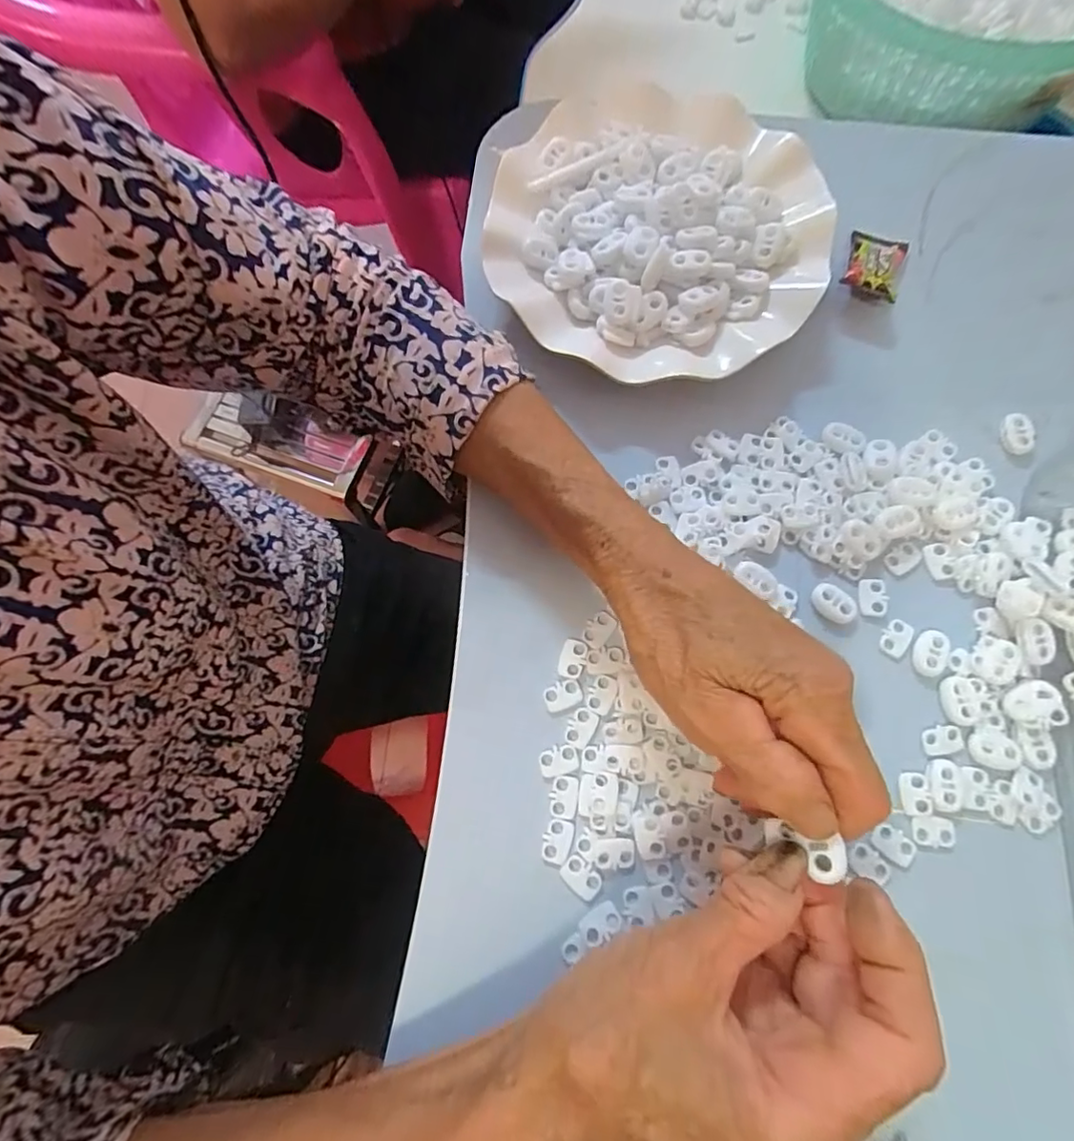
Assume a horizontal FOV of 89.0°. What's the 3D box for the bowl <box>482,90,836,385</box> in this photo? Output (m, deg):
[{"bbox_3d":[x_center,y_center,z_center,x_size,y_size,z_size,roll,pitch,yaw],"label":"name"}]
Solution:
[{"bbox_3d":[0.065,-0.183,0.306,0.178,0.039,0.176,0,73,1],"label":"bowl"}]

